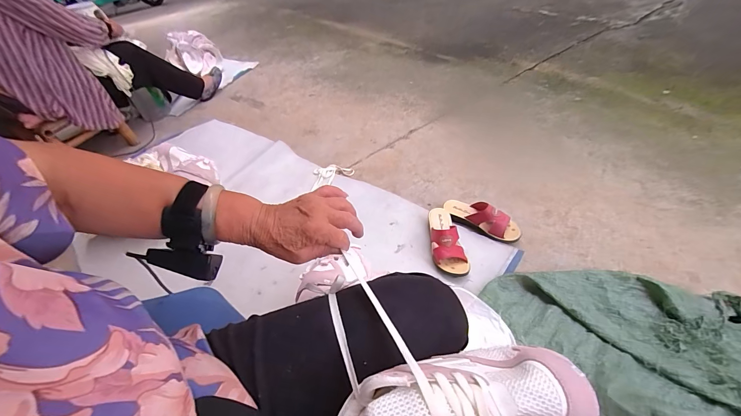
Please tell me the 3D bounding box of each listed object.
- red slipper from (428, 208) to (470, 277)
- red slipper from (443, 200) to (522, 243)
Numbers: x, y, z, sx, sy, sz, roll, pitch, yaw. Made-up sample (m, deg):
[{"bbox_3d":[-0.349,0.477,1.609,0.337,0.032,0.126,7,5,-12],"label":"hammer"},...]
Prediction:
[{"bbox_3d":[0.203,0.082,0.882,0.084,0.076,0.226,-10,46,2],"label":"red slipper"},{"bbox_3d":[0.323,0.026,0.930,0.225,0.076,0.082,25,56,30],"label":"red slipper"}]

